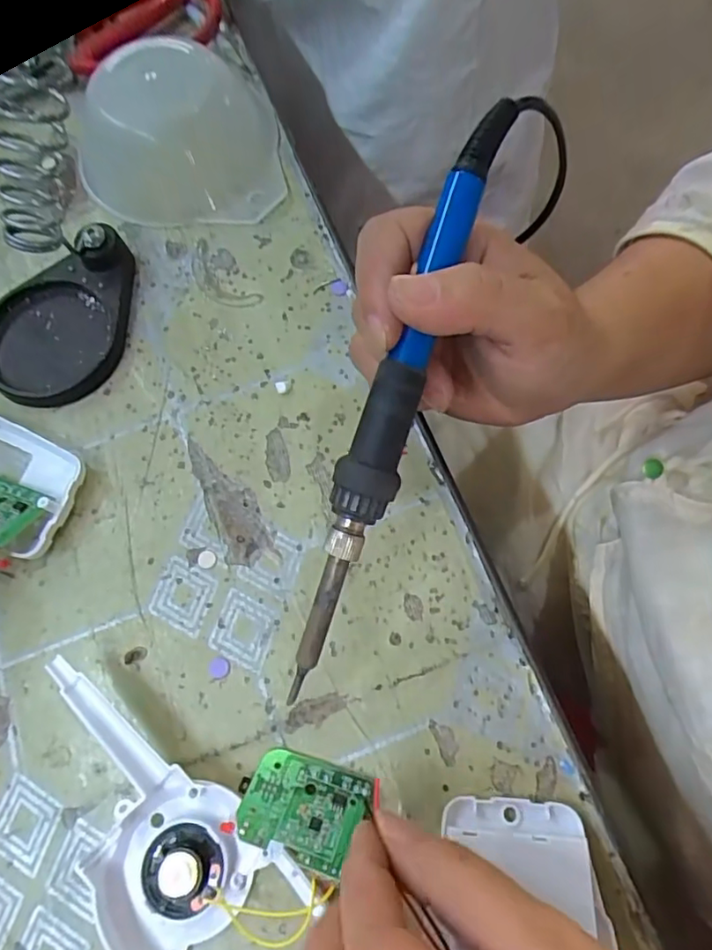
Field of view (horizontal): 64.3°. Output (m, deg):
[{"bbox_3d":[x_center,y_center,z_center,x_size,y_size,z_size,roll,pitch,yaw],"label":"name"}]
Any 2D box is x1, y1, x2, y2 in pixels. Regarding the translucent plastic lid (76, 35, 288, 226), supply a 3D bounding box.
[{"bbox_3d":[-0.094,-0.184,0.300,0.110,0.040,0.093,3,70,3],"label":"translucent plastic lid"}]

